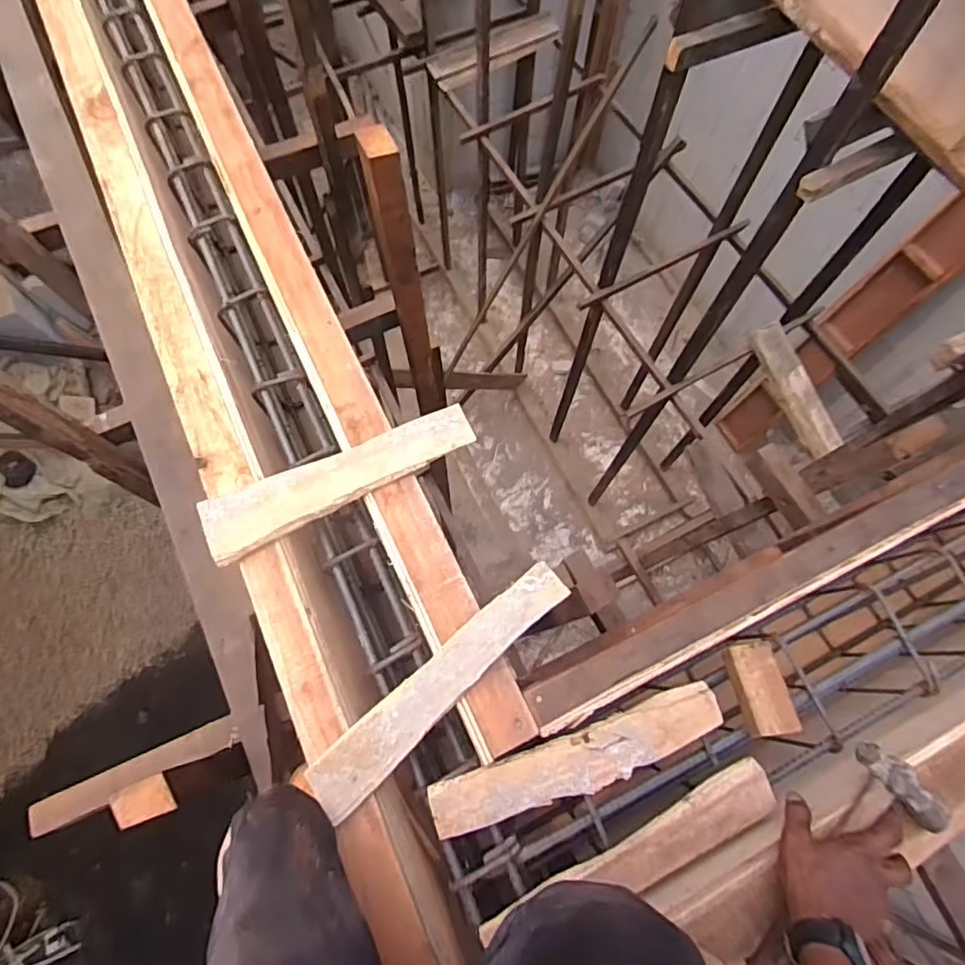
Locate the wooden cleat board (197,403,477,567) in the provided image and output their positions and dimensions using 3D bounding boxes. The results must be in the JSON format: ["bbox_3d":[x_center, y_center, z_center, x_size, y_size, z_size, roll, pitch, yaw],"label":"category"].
[{"bbox_3d":[-0.175,-0.004,0.704,0.344,0.015,0.079,-23,72,-9],"label":"wooden cleat board"}]

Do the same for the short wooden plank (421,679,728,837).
[{"bbox_3d":[0.112,0.316,0.633,0.341,0.017,0.062,-17,72,-7],"label":"short wooden plank"}]

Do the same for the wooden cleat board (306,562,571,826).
[{"bbox_3d":[-0.043,0.219,0.624,0.341,0.013,0.060,-41,76,-14],"label":"wooden cleat board"}]

